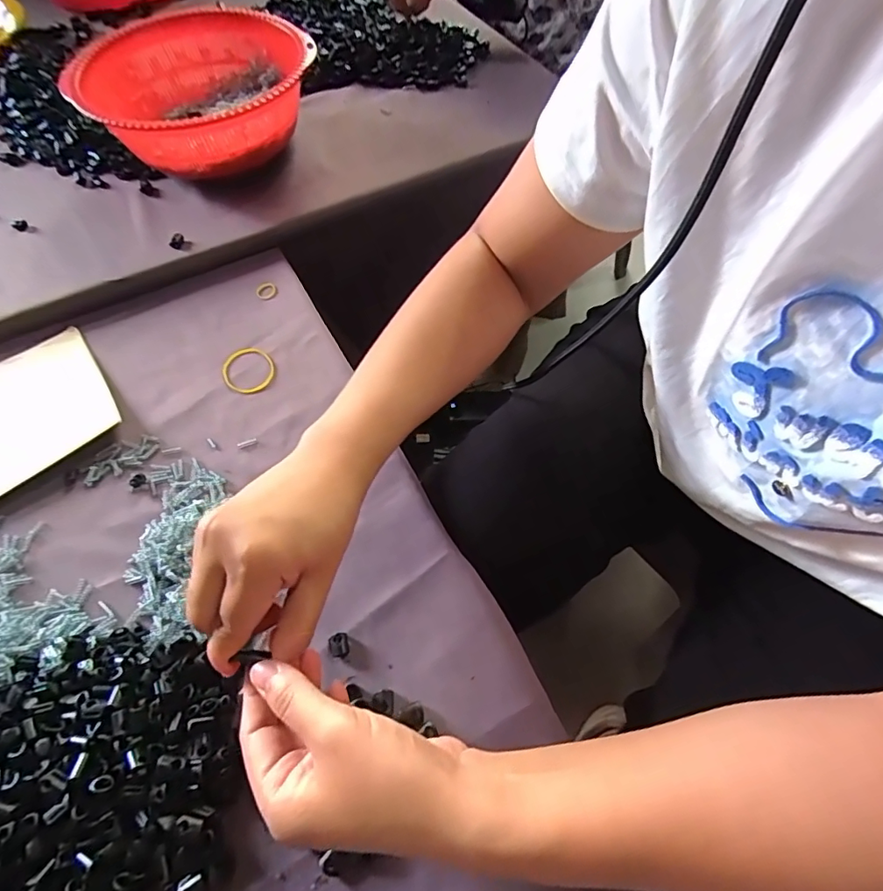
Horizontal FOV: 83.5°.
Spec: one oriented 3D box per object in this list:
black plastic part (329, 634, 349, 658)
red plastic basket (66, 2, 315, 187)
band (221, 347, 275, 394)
[{"bbox_3d":[-0.068,0.134,0.329,0.013,0.006,0.015,-14,62,-9],"label":"black plastic part"},{"bbox_3d":[-0.255,-0.368,0.531,0.221,0.094,0.235,-31,66,-17],"label":"red plastic basket"},{"bbox_3d":[-0.172,-0.067,0.441,0.044,0.004,0.048,-26,65,-15],"label":"band"}]

